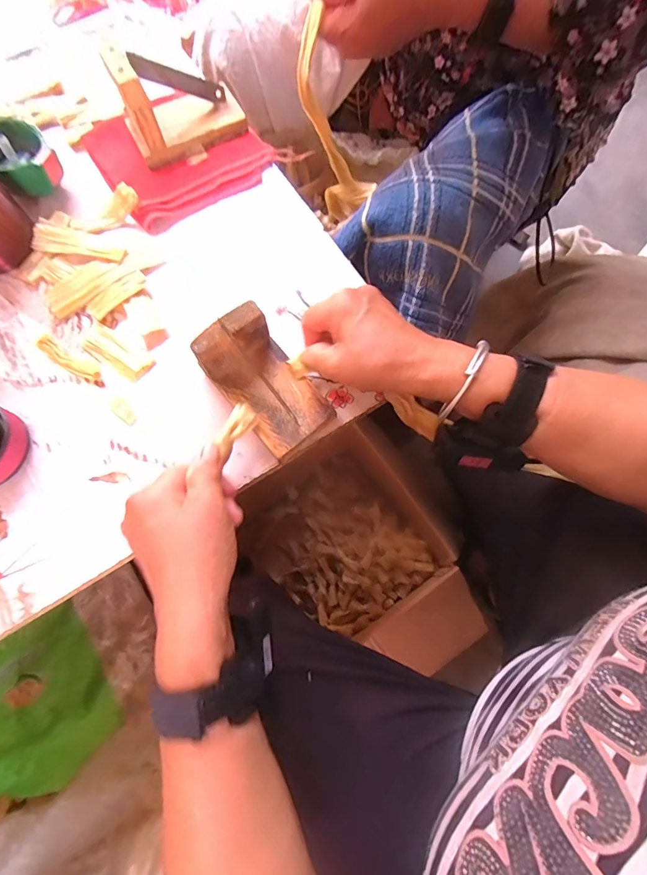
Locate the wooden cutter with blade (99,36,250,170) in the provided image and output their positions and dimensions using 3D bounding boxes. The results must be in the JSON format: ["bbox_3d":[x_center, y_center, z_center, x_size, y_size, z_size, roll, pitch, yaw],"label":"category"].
[{"bbox_3d":[-0.135,-0.321,0.402,0.111,0.078,0.049,-35,75,-8],"label":"wooden cutter with blade"}]

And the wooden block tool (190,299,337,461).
[{"bbox_3d":[-0.045,-0.043,0.336,0.061,0.055,0.106,-40,75,-9],"label":"wooden block tool"}]

